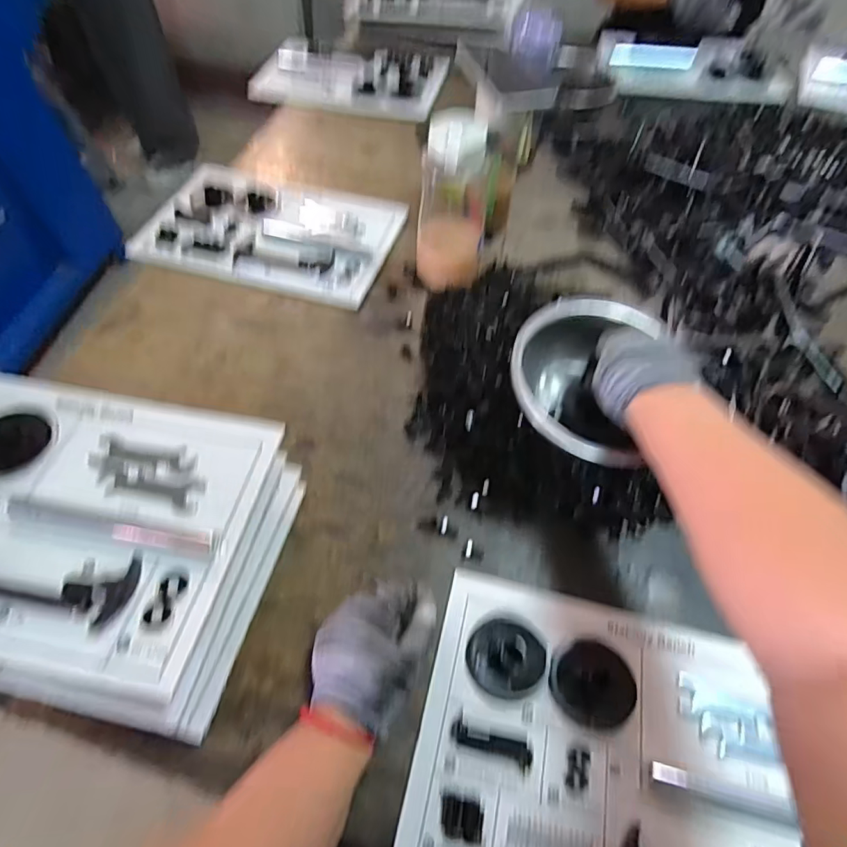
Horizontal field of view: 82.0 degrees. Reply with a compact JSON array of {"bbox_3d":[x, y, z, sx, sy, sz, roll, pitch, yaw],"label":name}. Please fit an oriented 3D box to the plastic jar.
[{"bbox_3d":[0.037,-0.276,0.630,0.090,0.202,0.097,1,58,-1],"label":"plastic jar"}]

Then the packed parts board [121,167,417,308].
[{"bbox_3d":[-0.231,-0.309,0.749,0.363,0.030,0.255,14,58,8],"label":"packed parts board"}]

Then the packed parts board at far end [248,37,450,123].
[{"bbox_3d":[-0.158,-0.735,1.026,0.396,0.031,0.252,13,58,6],"label":"packed parts board at far end"}]

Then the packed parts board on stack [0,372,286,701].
[{"bbox_3d":[-0.328,0.070,0.415,0.359,0.039,0.234,10,58,5],"label":"packed parts board on stack"}]

